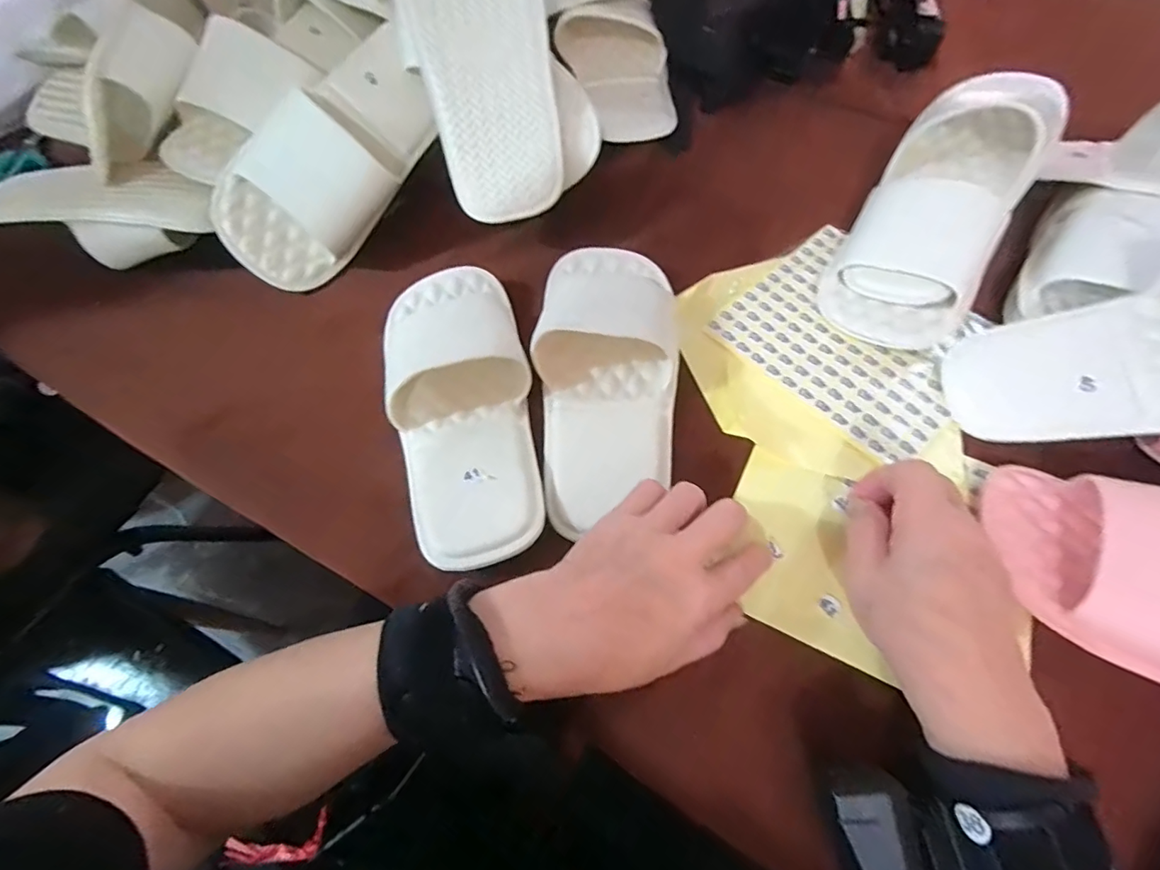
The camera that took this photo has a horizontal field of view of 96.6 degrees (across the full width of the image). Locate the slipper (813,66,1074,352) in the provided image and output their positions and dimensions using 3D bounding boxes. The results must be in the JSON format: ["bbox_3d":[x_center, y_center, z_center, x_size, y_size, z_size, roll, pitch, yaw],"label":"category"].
[{"bbox_3d":[0.274,-0.177,0.390,0.096,0.066,0.258,31,68,17],"label":"slipper"}]

